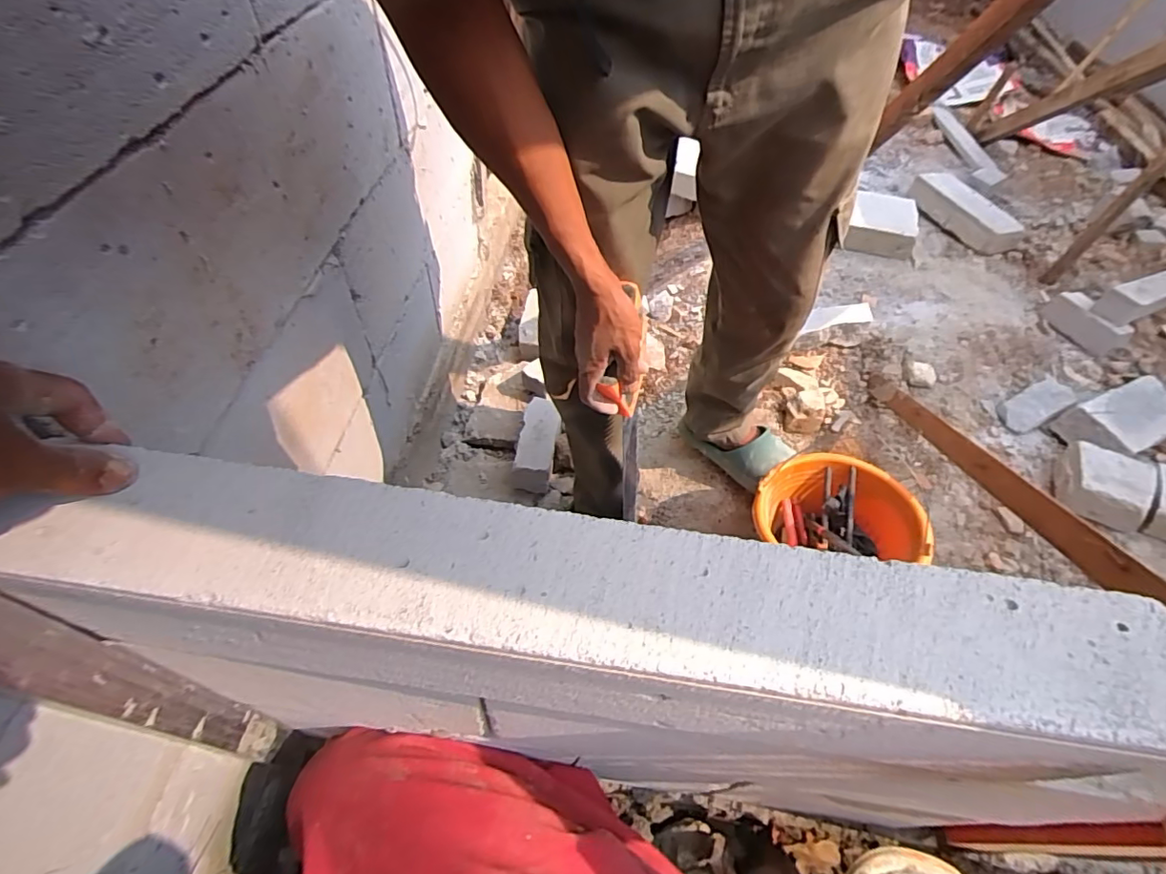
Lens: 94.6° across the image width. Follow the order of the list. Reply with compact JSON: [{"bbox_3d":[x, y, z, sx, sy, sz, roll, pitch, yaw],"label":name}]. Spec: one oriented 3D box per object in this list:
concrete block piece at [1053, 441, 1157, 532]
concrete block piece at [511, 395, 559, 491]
[{"bbox_3d":[0.993,0.086,1.020,0.129,0.079,0.151,26,55,14],"label":"concrete block piece"},{"bbox_3d":[-0.094,0.013,1.110,0.073,0.073,0.201,9,53,1],"label":"concrete block piece"}]

